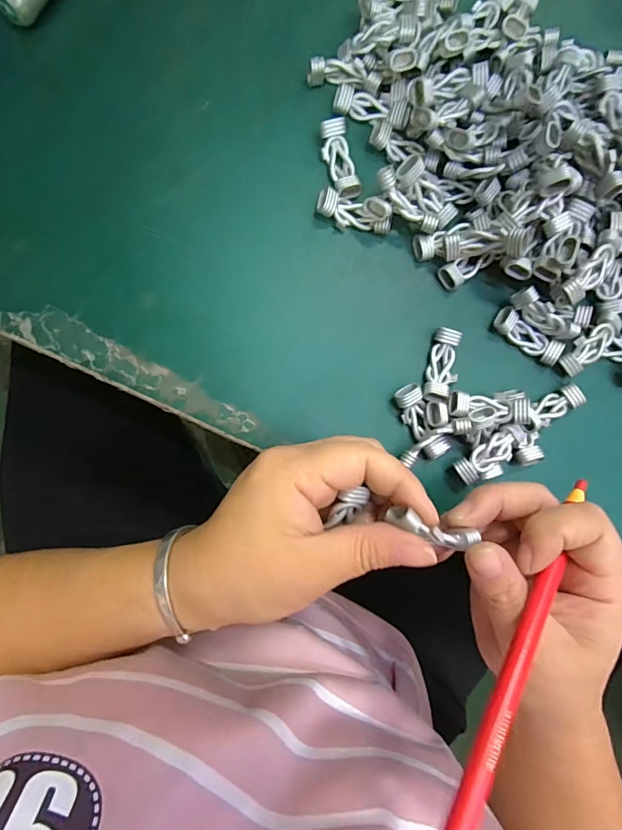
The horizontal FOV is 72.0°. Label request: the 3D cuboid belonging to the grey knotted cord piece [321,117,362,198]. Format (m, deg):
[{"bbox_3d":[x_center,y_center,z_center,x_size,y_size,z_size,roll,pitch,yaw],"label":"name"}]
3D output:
[{"bbox_3d":[0.018,-0.151,0.254,0.016,0.011,0.043,-17,88,-7],"label":"grey knotted cord piece"}]

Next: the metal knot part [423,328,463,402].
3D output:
[{"bbox_3d":[0.079,-0.029,0.255,0.019,0.007,0.044,14,85,-5],"label":"metal knot part"}]

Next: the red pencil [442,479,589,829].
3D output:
[{"bbox_3d":[0.086,0.092,0.173,0.007,0.007,0.165,40,63,-2],"label":"red pencil"}]

